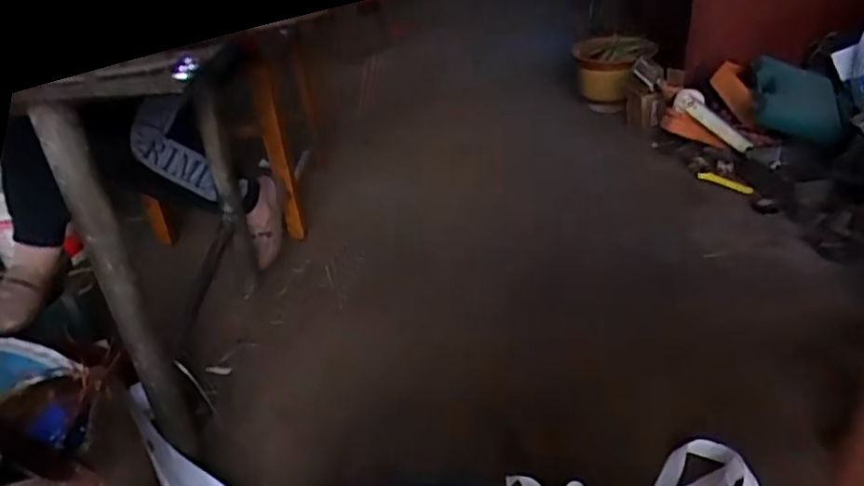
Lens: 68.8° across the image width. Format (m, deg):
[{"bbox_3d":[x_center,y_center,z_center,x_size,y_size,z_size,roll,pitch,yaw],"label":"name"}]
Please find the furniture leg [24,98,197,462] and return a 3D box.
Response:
[{"bbox_3d":[-0.412,0.095,0.868,0.051,0.546,0.035,-22,36,-25],"label":"furniture leg"}]

